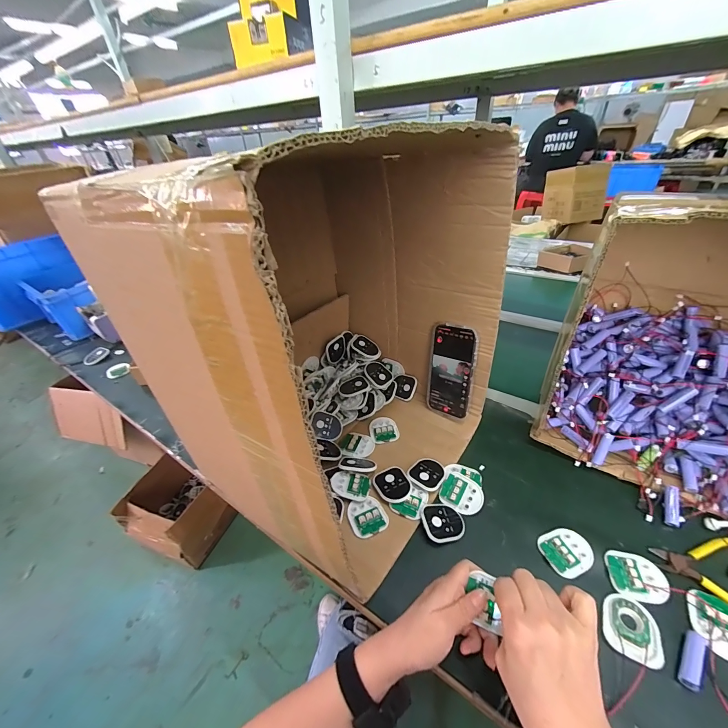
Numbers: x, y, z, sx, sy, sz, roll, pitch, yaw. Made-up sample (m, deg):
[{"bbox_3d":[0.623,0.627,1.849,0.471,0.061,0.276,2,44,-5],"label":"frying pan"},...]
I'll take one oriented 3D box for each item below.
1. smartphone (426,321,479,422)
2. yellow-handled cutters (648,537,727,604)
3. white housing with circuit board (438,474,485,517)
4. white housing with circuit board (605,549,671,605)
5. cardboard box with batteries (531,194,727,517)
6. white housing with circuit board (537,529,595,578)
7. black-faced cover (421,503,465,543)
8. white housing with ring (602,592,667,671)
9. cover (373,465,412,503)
[{"bbox_3d":[0.153,0.014,0.559,0.079,0.168,0.013,19,27,37],"label":"smartphone"},{"bbox_3d":[0.406,0.244,0.362,0.105,0.014,0.099,4,38,12],"label":"yellow-handled cutters"},{"bbox_3d":[0.143,0.188,0.462,0.058,0.010,0.052,17,64,21],"label":"white housing with circuit board"},{"bbox_3d":[0.321,0.248,0.371,0.059,0.008,0.054,8,39,17],"label":"white housing with circuit board"},{"bbox_3d":[0.466,-0.038,0.458,0.283,0.354,0.308,23,45,32],"label":"cardboard box with batteries"},{"bbox_3d":[0.256,0.236,0.399,0.058,0.011,0.049,-16,38,-14],"label":"white housing with circuit board"},{"bbox_3d":[0.108,0.218,0.434,0.055,0.009,0.055,4,37,-14],"label":"black-faced cover"},{"bbox_3d":[0.281,0.275,0.329,0.049,0.008,0.060,15,41,24],"label":"white housing with ring"},{"bbox_3d":[0.042,0.180,0.477,0.050,0.009,0.060,-12,38,-9],"label":"cover"}]

